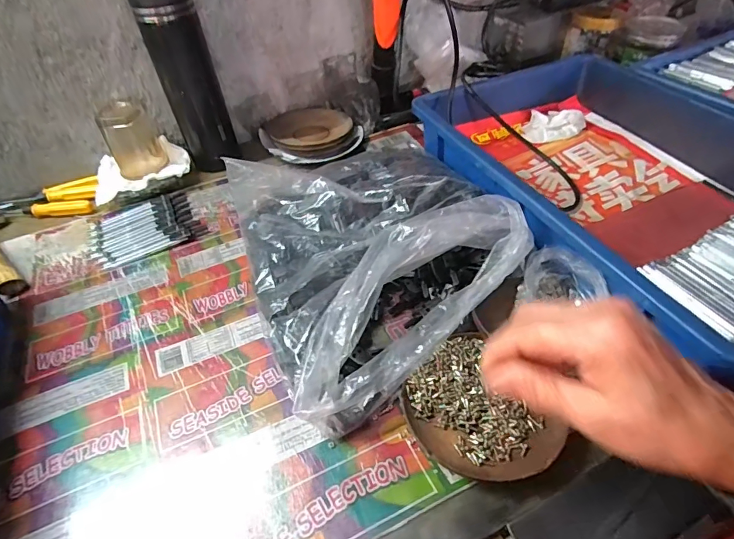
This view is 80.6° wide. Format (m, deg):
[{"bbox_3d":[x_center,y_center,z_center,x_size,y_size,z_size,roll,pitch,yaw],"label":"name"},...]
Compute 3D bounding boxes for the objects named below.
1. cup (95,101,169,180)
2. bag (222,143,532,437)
[{"bbox_3d":[-0.291,-0.160,0.540,0.057,0.089,0.061,-25,50,-18],"label":"cup"},{"bbox_3d":[0.006,-0.032,0.417,0.246,0.067,0.302,-21,49,-15],"label":"bag"}]

